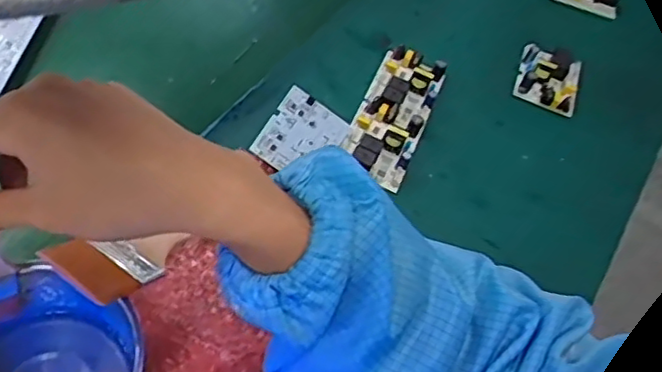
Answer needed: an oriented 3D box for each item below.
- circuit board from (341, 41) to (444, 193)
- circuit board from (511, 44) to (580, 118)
[{"bbox_3d":[0.060,-0.071,0.599,0.061,0.024,0.149,20,53,10],"label":"circuit board"},{"bbox_3d":[0.223,-0.111,0.658,0.061,0.016,0.070,20,66,3],"label":"circuit board"}]

